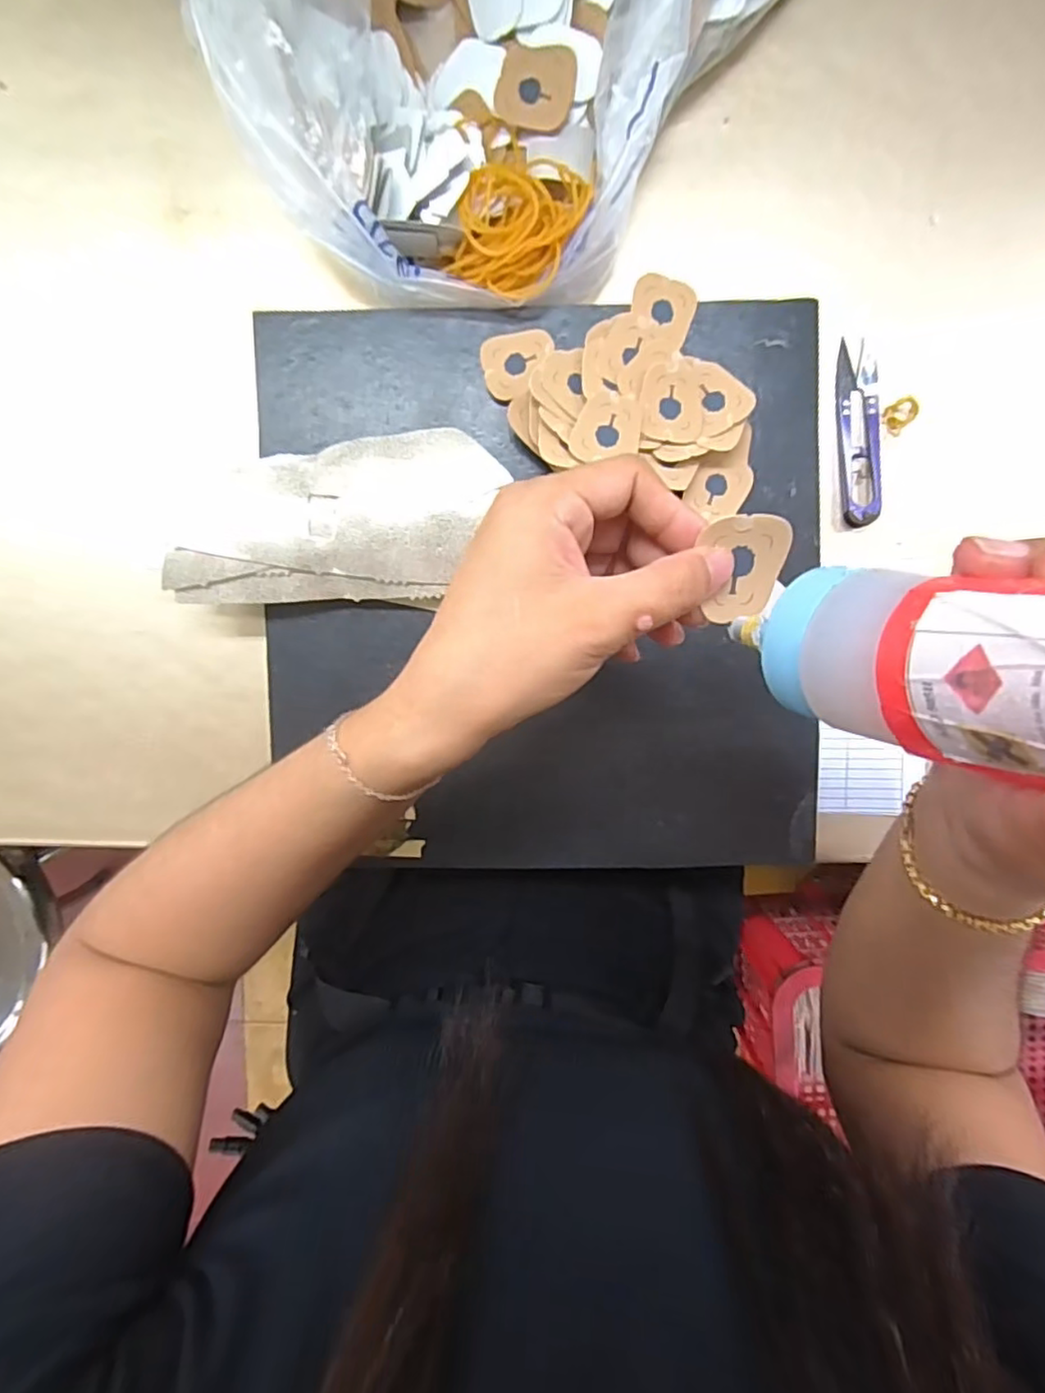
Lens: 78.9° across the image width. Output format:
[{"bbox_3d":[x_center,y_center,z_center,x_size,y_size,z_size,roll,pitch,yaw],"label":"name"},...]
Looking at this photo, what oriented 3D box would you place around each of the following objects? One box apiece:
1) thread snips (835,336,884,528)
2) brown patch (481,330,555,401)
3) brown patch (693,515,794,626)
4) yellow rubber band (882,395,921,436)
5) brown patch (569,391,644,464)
[{"bbox_3d":[0.188,-0.146,0.352,0.023,0.005,0.098,-6,96,2],"label":"thread snips"},{"bbox_3d":[-0.002,-0.174,0.333,0.037,0.004,0.032,-5,92,7],"label":"brown patch"},{"bbox_3d":[0.079,-0.045,0.223,0.028,0.004,0.037,-7,117,-6],"label":"brown patch"},{"bbox_3d":[0.209,-0.156,0.350,0.021,0.004,0.015,-41,94,5],"label":"yellow rubber band"},{"bbox_3d":[0.042,-0.134,0.317,0.034,0.004,0.036,6,86,-3],"label":"brown patch"}]

